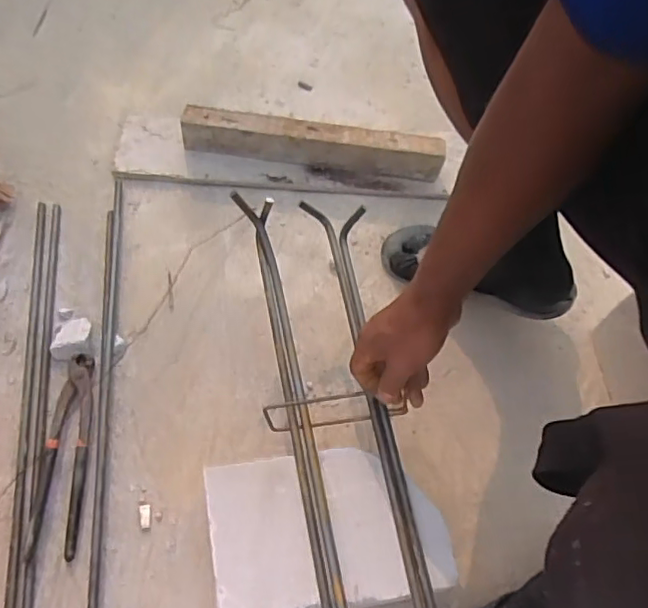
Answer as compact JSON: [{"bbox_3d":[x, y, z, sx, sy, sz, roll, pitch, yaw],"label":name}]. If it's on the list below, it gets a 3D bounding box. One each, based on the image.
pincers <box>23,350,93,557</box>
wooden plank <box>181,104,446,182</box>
[{"bbox_3d":[-0.290,0.162,0.650,0.049,0.016,0.224,-3,59,-6],"label":"pincers"},{"bbox_3d":[-0.025,-0.236,0.877,0.366,0.076,0.048,6,59,0],"label":"wooden plank"}]

